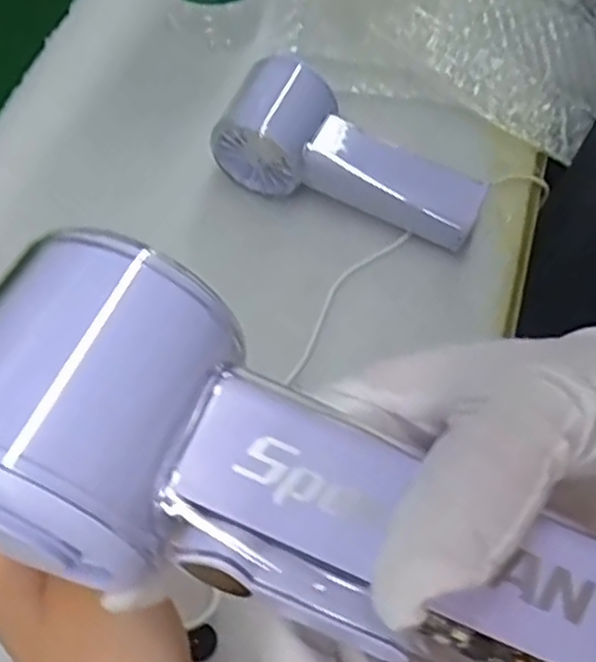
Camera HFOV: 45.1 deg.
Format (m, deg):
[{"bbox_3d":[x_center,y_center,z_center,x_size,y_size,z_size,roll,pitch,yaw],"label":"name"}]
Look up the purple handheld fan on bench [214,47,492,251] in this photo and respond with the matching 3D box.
[{"bbox_3d":[0.030,-0.097,0.403,0.151,0.047,0.058,23,63,8],"label":"purple handheld fan on bench"}]

